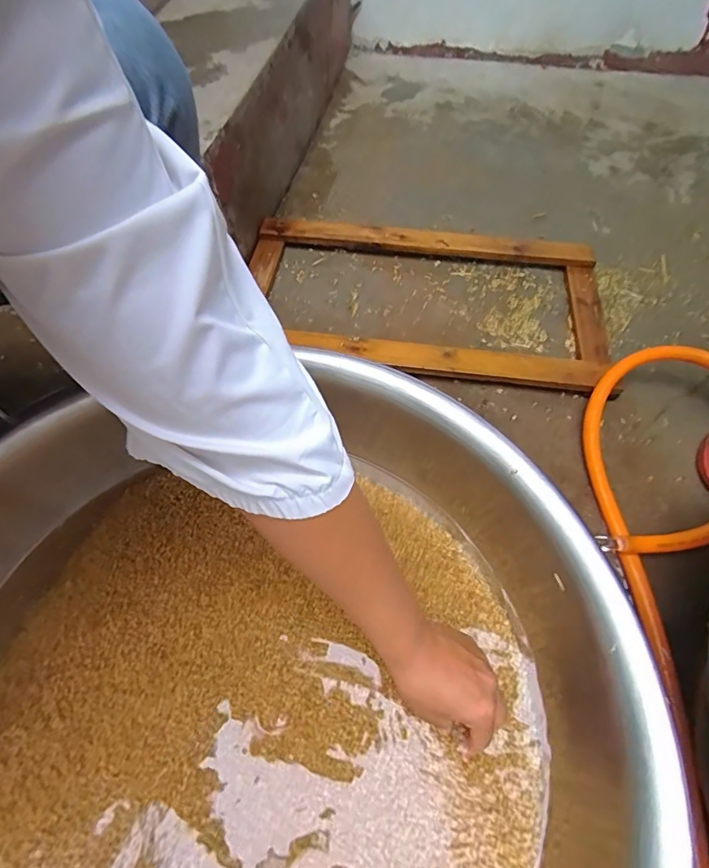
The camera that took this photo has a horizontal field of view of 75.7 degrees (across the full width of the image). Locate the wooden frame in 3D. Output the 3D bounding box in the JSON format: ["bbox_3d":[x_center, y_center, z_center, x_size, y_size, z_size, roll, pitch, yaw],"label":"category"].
[{"bbox_3d":[0.137,-0.234,0.790,0.574,0.037,0.344,7,60,3],"label":"wooden frame"}]

